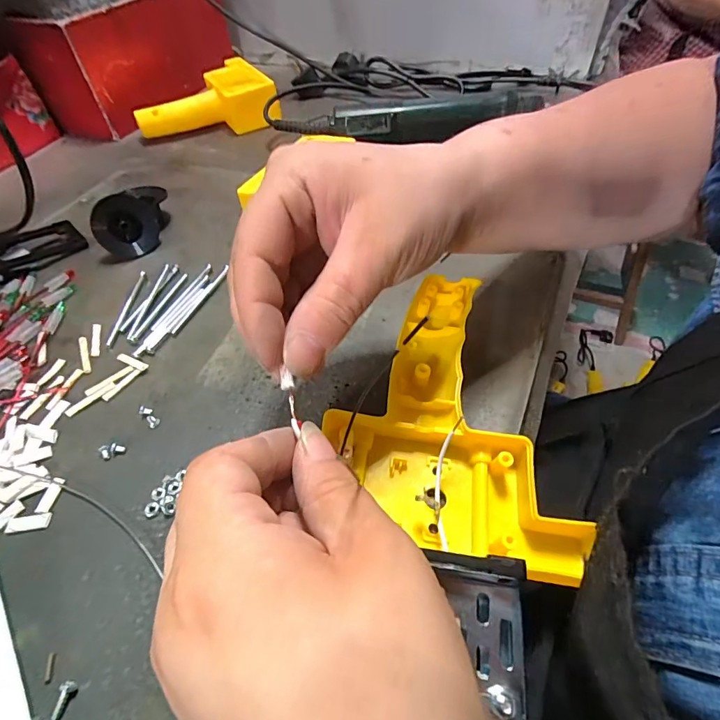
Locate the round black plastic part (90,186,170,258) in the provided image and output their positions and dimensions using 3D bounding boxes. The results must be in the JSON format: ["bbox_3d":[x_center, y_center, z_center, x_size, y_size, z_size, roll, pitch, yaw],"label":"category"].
[{"bbox_3d":[-0.189,-0.122,0.364,0.036,0.038,0.081,-1,51,5],"label":"round black plastic part"}]

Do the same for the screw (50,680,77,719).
[{"bbox_3d":[-0.117,0.135,0.169,0.005,0.004,0.014,-3,51,3],"label":"screw"}]

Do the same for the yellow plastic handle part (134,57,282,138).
[{"bbox_3d":[-0.177,-0.324,0.530,0.163,0.043,0.128,-3,50,1],"label":"yellow plastic handle part"}]

